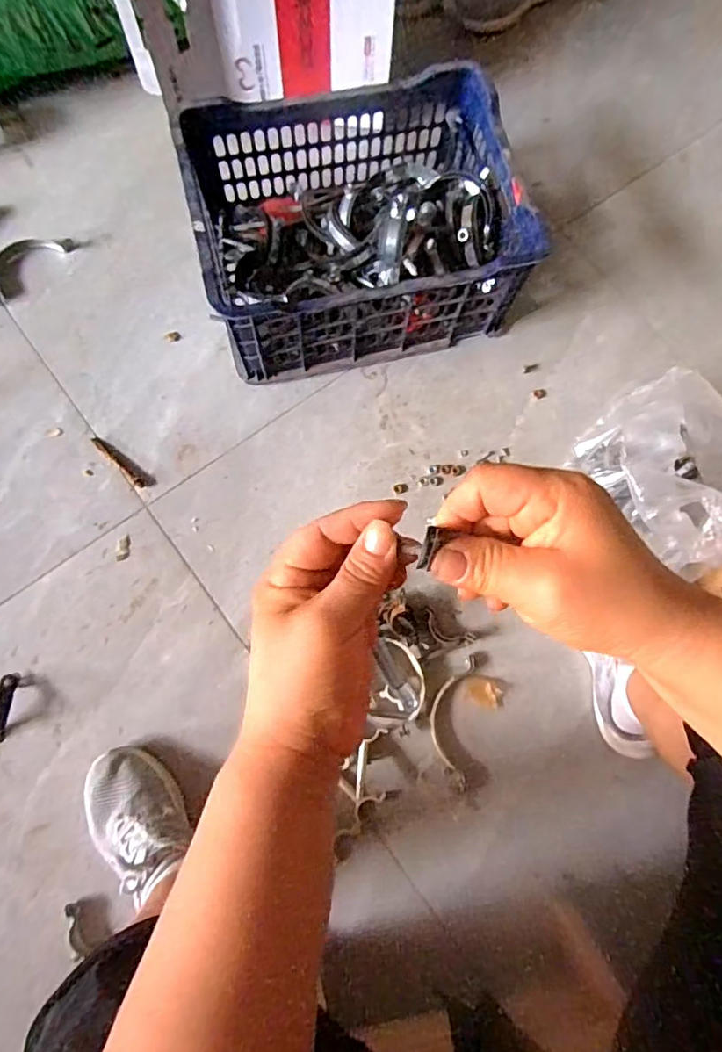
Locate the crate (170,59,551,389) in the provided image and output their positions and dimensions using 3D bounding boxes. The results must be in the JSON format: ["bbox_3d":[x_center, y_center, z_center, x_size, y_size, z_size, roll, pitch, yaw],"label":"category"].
[{"bbox_3d":[-0.008,-0.424,0.781,0.424,0.176,0.333,-14,76,-6],"label":"crate"}]

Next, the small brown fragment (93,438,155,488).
[{"bbox_3d":[-0.340,-0.089,0.767,0.117,0.009,0.022,37,77,8],"label":"small brown fragment"}]

